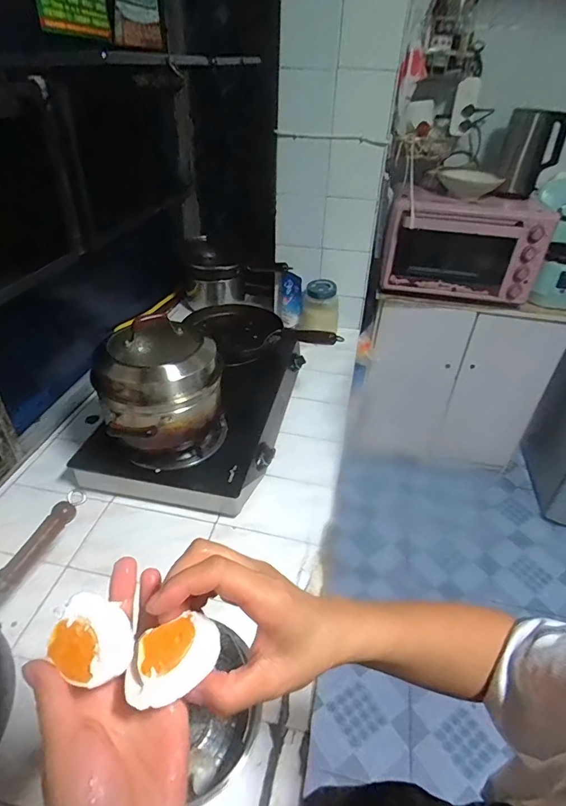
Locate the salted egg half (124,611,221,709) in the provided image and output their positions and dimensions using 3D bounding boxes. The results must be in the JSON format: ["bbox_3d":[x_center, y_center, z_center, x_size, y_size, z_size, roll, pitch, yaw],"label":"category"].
[{"bbox_3d":[-0.069,0.153,0.268,0.056,0.023,0.038,-26,88,-43],"label":"salted egg half"}]

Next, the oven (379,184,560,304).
[{"bbox_3d":[0.622,-0.563,1.542,0.542,0.311,0.336,6,37,4],"label":"oven"}]

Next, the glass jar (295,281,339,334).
[{"bbox_3d":[0.120,-0.296,1.378,0.110,0.149,0.110,2,37,-2],"label":"glass jar"}]

